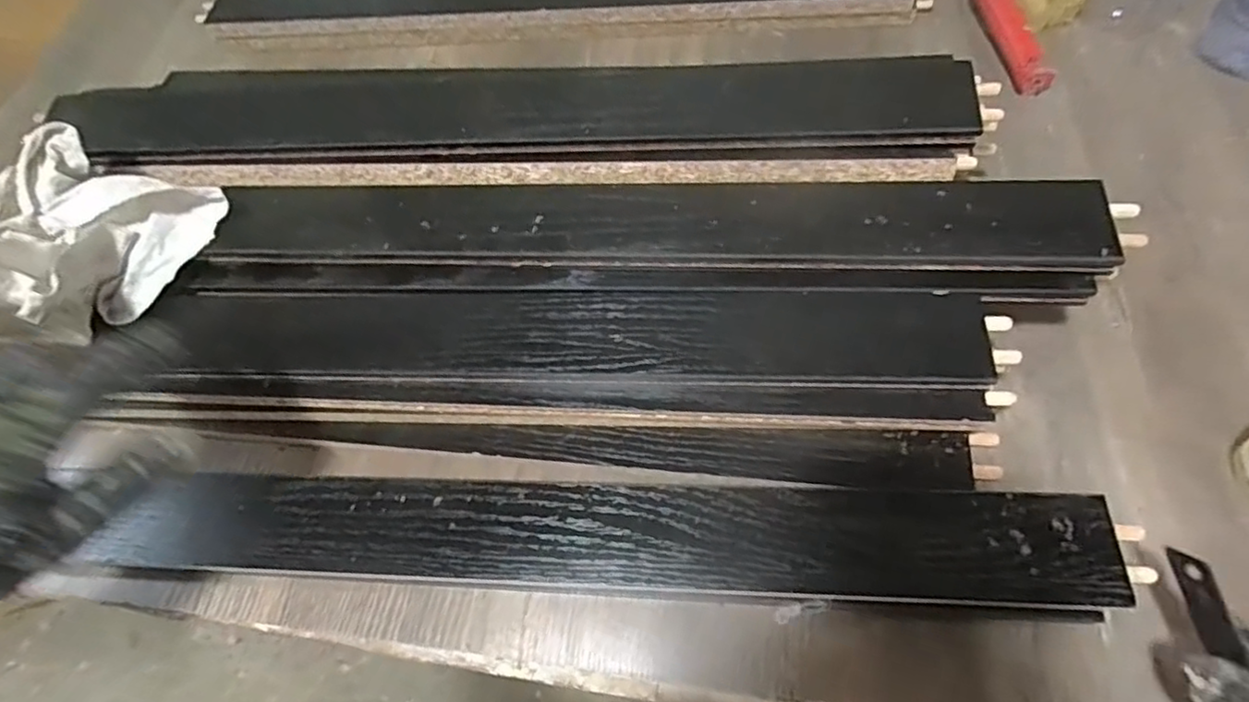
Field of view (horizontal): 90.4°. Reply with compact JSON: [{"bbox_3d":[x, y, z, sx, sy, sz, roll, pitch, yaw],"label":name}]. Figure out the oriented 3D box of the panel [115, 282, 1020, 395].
[{"bbox_3d":[-0.040,-0.010,0.368,0.484,0.015,0.061,0,75,7],"label":"panel"}]

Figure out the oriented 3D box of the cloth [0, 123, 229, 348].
[{"bbox_3d":[-0.345,-0.079,0.353,0.097,0.129,0.149,29,70,20],"label":"cloth"}]

